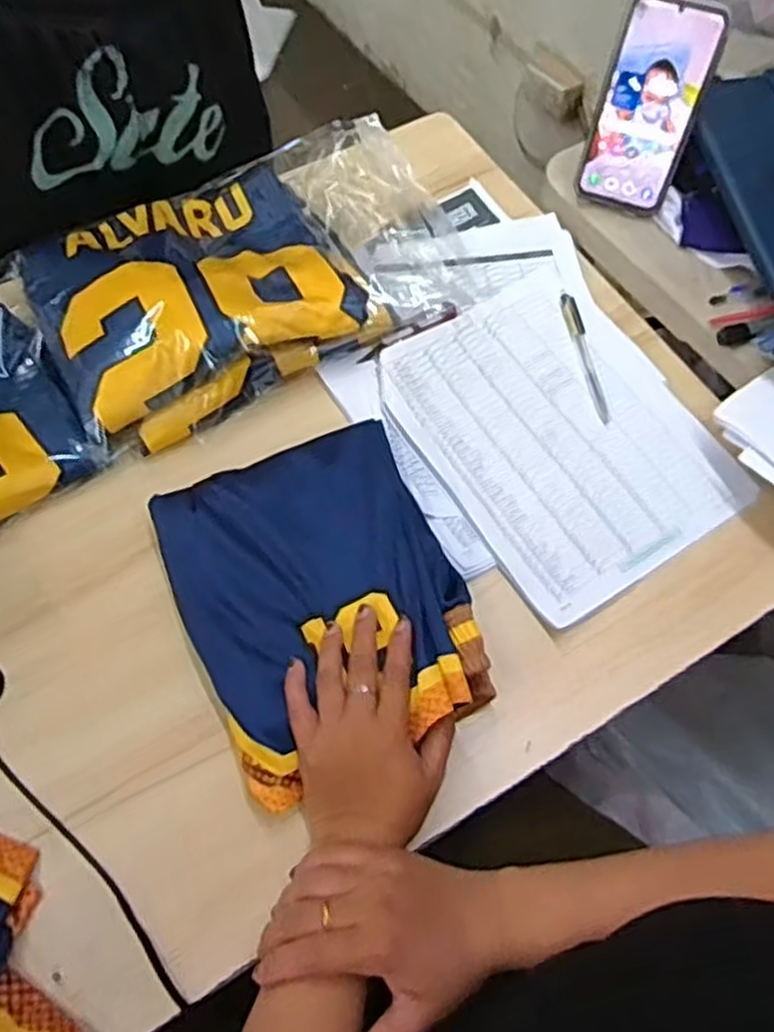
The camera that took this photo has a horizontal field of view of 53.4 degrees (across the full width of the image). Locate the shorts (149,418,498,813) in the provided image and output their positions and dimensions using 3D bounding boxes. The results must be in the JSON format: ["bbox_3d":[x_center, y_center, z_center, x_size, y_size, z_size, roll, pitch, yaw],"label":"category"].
[{"bbox_3d":[-0.047,0.056,0.549,0.186,0.043,0.229,-20,62,-12],"label":"shorts"}]

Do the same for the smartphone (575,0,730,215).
[{"bbox_3d":[0.222,-0.345,0.655,0.082,0.162,0.009,18,44,8],"label":"smartphone"}]

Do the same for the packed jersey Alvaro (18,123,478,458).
[{"bbox_3d":[-0.114,-0.213,0.664,0.356,0.074,0.199,-27,64,-15],"label":"packed jersey Alvaro"}]

